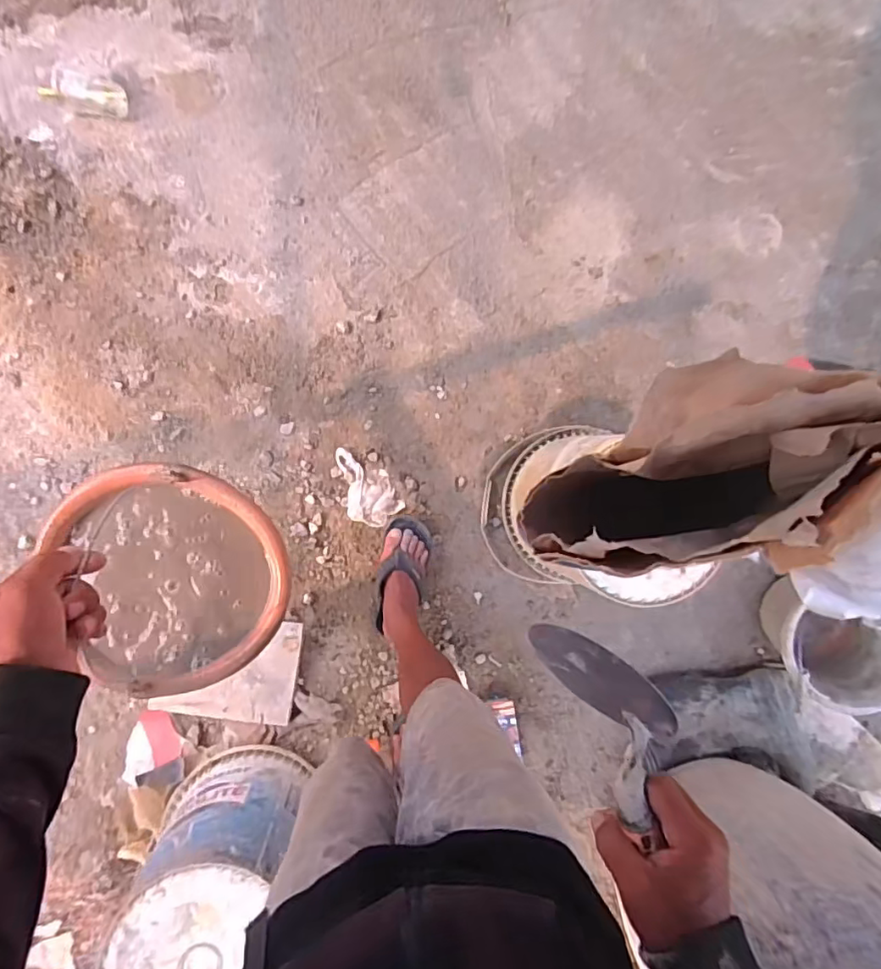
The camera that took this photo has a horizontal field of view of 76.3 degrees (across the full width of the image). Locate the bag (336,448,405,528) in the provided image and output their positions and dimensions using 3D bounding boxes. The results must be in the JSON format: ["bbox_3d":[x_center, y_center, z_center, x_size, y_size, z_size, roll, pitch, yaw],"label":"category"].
[{"bbox_3d":[-0.161,0.003,1.179,0.106,0.019,0.174,-29,91,-4],"label":"bag"}]

